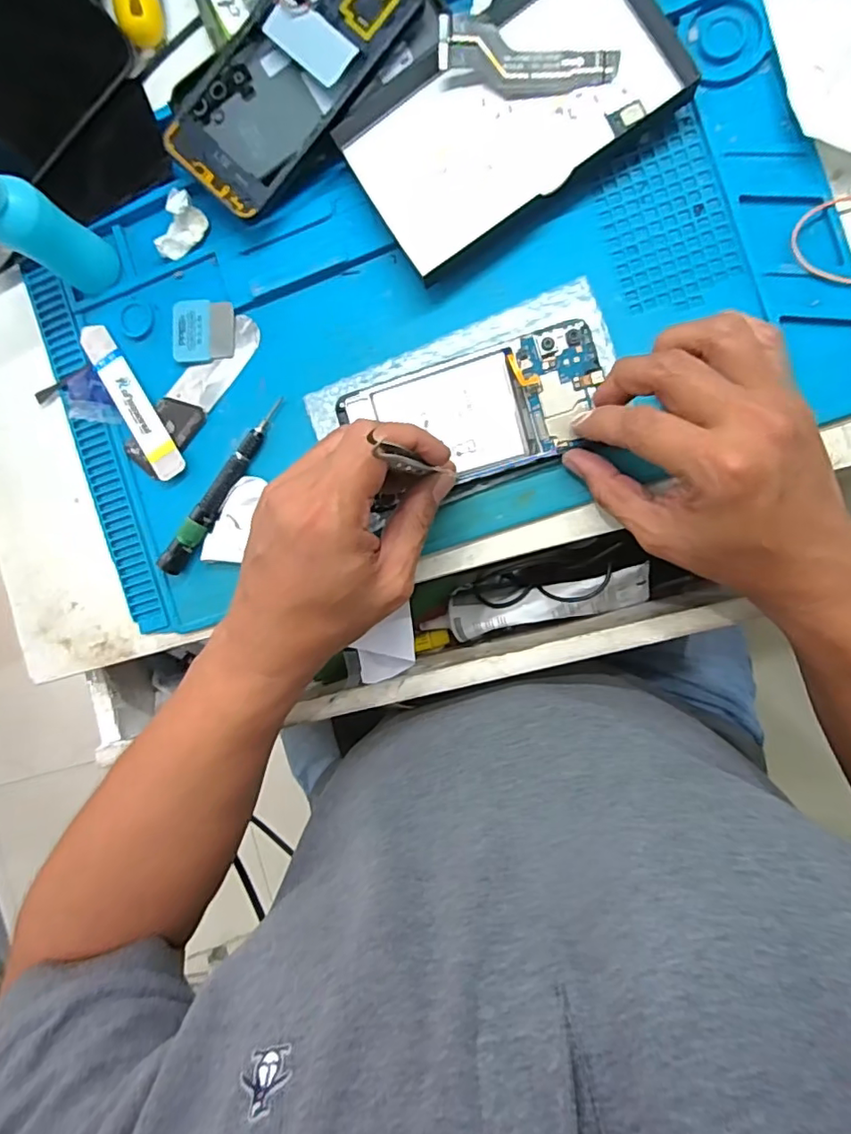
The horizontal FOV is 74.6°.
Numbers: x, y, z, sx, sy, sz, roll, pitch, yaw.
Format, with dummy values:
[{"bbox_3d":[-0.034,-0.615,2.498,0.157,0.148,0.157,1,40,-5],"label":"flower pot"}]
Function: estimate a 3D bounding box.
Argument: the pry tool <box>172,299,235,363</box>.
[{"bbox_3d":[-0.143,-0.153,0.359,0.041,0.004,0.039,0,92,8],"label":"pry tool"}]

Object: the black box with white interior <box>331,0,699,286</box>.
[{"bbox_3d":[0.048,-0.258,0.317,0.176,0.018,0.101,-32,87,8],"label":"black box with white interior"}]

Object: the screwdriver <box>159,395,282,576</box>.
[{"bbox_3d":[-0.130,-0.050,0.355,0.012,0.018,0.127,34,96,6],"label":"screwdriver"}]

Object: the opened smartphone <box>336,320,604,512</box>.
[{"bbox_3d":[0.028,-0.091,0.330,0.148,0.009,0.072,-17,94,8],"label":"opened smartphone"}]

